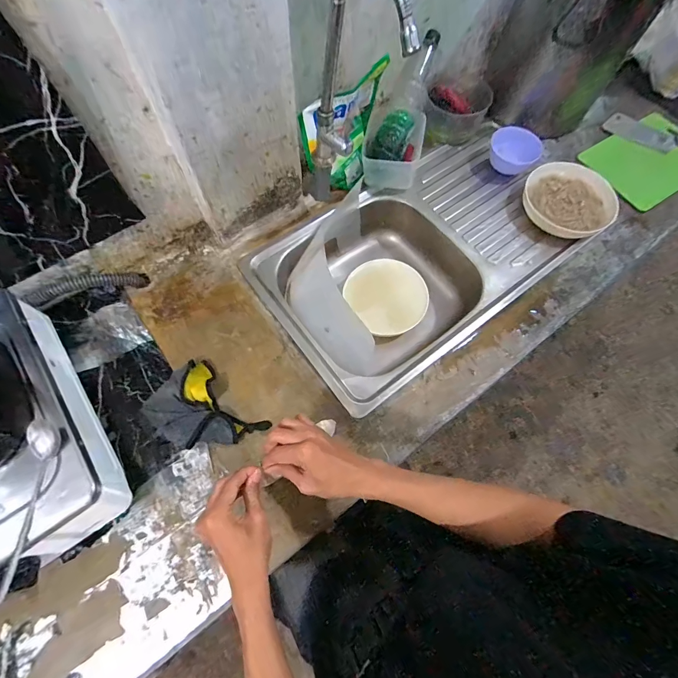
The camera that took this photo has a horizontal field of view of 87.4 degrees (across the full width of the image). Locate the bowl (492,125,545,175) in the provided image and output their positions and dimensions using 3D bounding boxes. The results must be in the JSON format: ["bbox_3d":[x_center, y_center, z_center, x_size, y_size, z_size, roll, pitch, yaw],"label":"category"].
[{"bbox_3d":[0.385,-0.414,0.789,0.106,0.049,0.103,0,68,-1],"label":"bowl"}]

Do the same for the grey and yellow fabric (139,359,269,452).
[{"bbox_3d":[-0.220,0.121,0.579,0.172,0.046,0.121,35,71,12],"label":"grey and yellow fabric"}]

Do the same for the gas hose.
[{"bbox_3d":[-0.452,-0.094,0.647,0.188,0.026,0.044,-21,67,-37],"label":"gas hose"}]

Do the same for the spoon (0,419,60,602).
[{"bbox_3d":[-0.380,0.197,0.427,0.030,0.034,0.191,3,68,-1],"label":"spoon"}]

